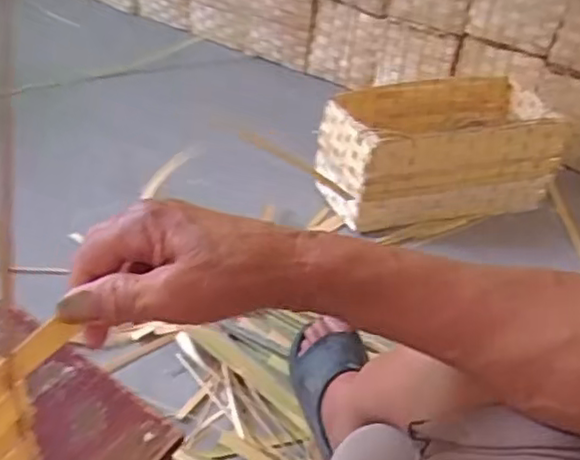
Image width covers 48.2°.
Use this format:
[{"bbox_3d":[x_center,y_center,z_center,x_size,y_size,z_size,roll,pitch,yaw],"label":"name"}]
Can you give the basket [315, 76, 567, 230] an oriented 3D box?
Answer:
[{"bbox_3d":[0.275,-0.156,1.229,0.402,0.196,0.240,-10,45,-20],"label":"basket"}]

